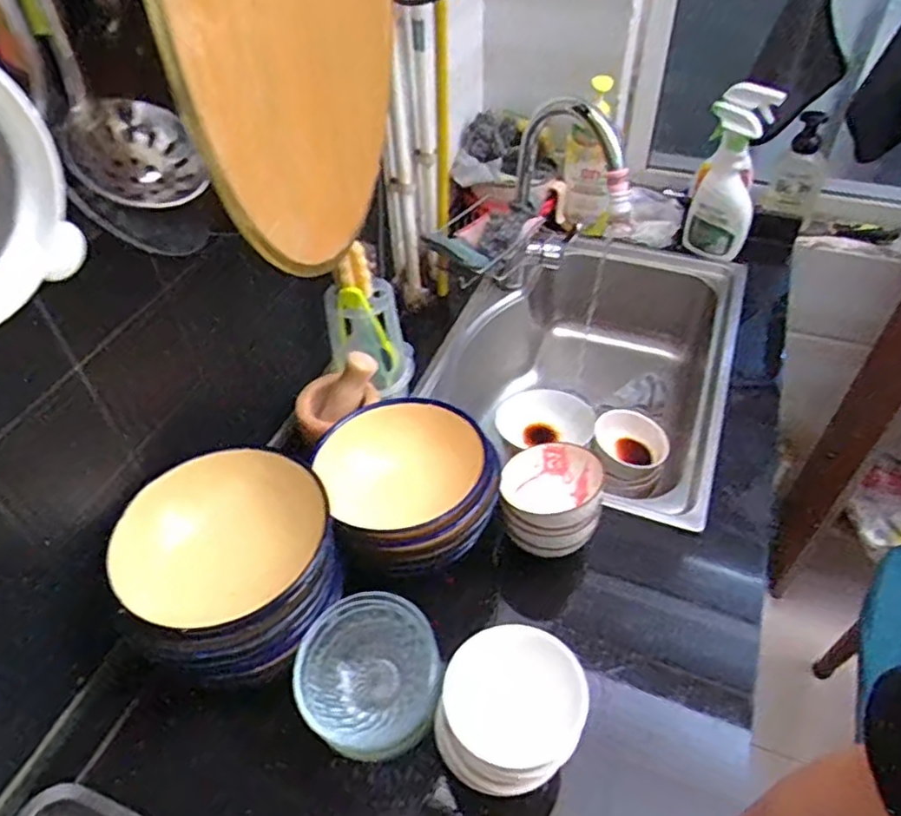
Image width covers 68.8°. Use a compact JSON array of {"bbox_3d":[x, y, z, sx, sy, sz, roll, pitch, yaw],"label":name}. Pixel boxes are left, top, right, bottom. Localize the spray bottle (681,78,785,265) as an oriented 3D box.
[{"bbox_3d":[0.473,-0.393,1.117,0.102,0.256,0.088,6,47,8],"label":"spray bottle"}]

